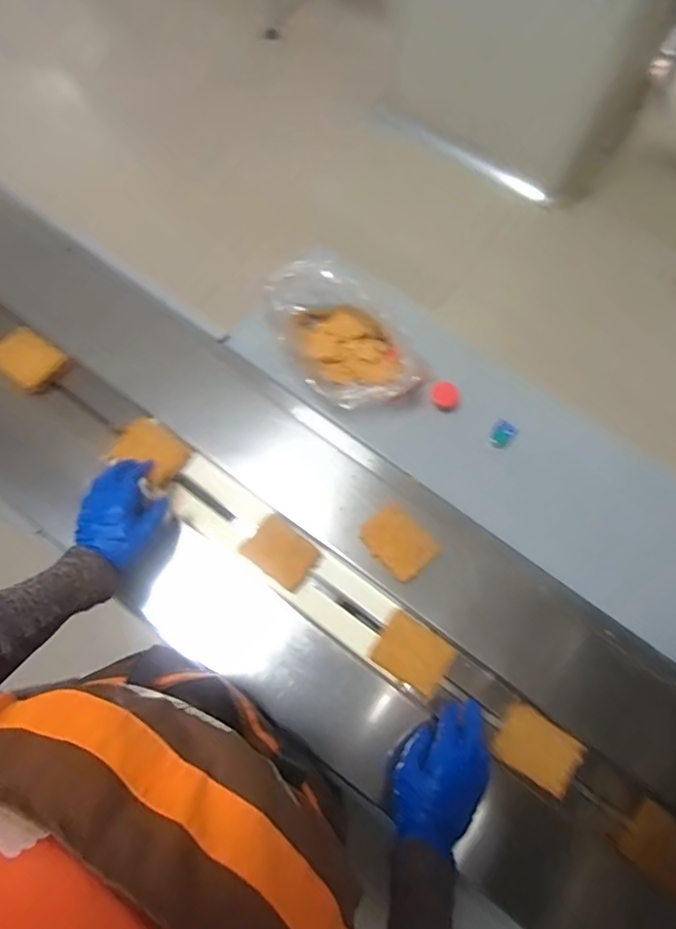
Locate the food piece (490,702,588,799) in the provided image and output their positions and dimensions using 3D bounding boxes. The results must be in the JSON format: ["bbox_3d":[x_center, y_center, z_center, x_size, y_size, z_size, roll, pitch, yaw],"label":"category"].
[{"bbox_3d":[0.240,0.342,0.658,0.090,0.009,0.070,26,79,35],"label":"food piece"}]

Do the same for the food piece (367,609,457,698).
[{"bbox_3d":[0.093,0.236,0.681,0.088,0.009,0.070,32,82,19],"label":"food piece"}]

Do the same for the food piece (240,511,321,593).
[{"bbox_3d":[-0.074,0.118,0.725,0.087,0.014,0.066,40,75,10],"label":"food piece"}]

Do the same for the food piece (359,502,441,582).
[{"bbox_3d":[0.076,0.098,0.690,0.067,0.011,0.087,-48,69,5],"label":"food piece"}]

